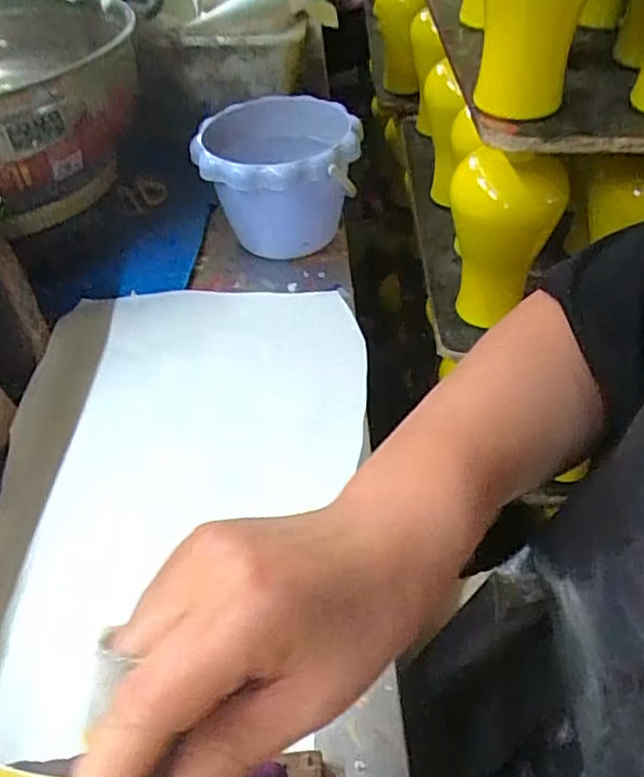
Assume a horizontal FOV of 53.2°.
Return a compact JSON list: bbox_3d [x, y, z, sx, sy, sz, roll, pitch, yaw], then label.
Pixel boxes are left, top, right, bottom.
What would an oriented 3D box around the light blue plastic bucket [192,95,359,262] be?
[{"bbox_3d":[-0.042,-0.217,0.670,0.162,0.120,0.179,1,44,2],"label":"light blue plastic bucket"}]

